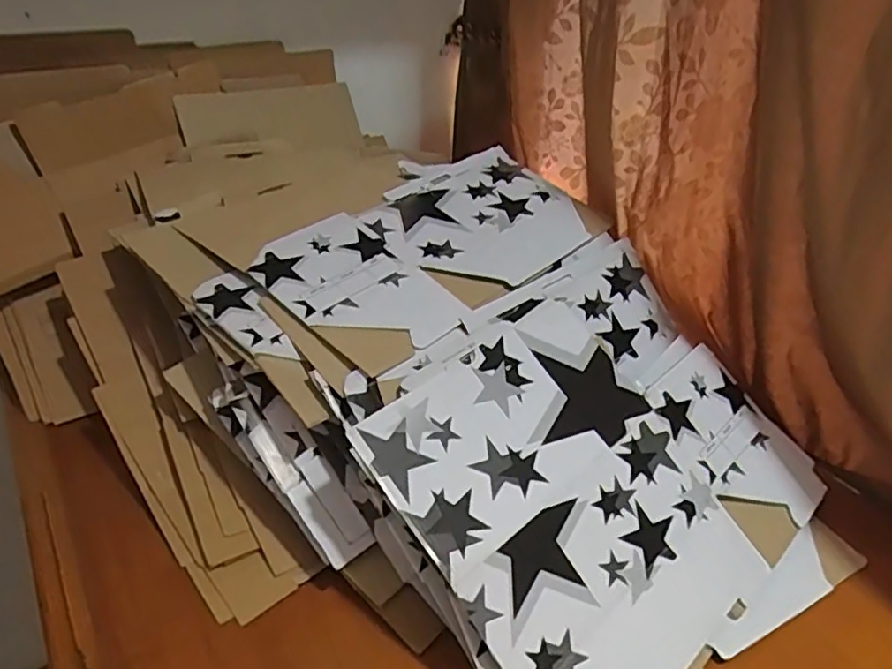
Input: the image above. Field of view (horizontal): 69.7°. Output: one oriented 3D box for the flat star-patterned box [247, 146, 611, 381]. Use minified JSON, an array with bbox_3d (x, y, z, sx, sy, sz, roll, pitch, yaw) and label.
[{"bbox_3d":[-0.001,-0.107,0.724,0.198,0.013,0.408,39,51,23],"label":"flat star-patterned box"}]

